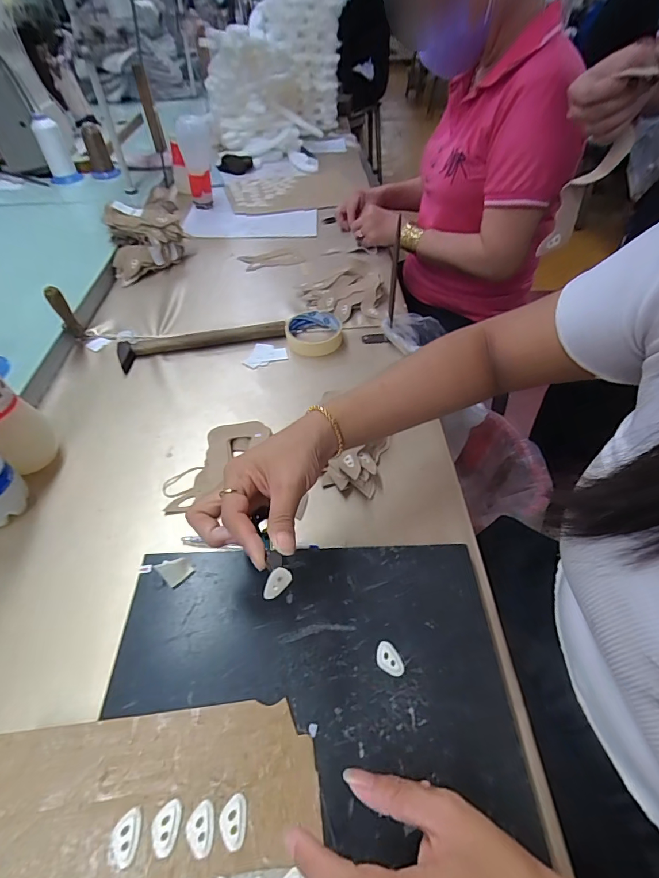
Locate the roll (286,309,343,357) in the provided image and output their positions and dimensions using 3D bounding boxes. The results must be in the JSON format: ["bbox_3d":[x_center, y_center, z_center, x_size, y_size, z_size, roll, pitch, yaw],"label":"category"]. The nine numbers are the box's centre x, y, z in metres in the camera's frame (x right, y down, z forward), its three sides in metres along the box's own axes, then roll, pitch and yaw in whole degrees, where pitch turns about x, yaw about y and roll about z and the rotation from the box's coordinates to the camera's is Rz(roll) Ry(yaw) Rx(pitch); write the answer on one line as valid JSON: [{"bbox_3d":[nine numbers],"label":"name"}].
[{"bbox_3d":[-0.024,-0.164,0.649,0.084,0.030,0.088,0,48,0],"label":"roll"}]

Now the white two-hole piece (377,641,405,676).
[{"bbox_3d":[0.047,0.174,0.332,0.018,0.004,0.027,-25,53,-21],"label":"white two-hole piece"}]

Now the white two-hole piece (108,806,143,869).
[{"bbox_3d":[-0.124,0.242,0.255,0.017,0.004,0.027,-7,49,-6],"label":"white two-hole piece"}]

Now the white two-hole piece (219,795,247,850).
[{"bbox_3d":[-0.061,0.240,0.264,0.016,0.004,0.026,-6,48,-6],"label":"white two-hole piece"}]

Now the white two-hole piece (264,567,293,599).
[{"bbox_3d":[-0.034,0.092,0.269,0.020,0.021,0.007,-24,50,-22],"label":"white two-hole piece"}]

